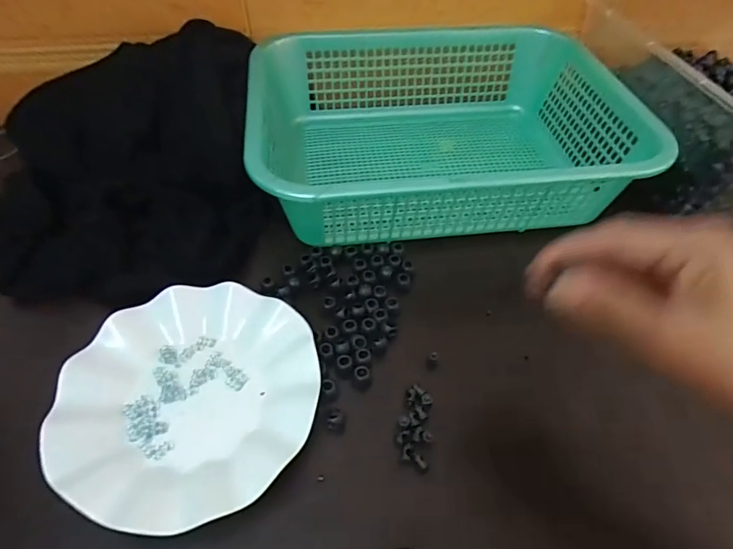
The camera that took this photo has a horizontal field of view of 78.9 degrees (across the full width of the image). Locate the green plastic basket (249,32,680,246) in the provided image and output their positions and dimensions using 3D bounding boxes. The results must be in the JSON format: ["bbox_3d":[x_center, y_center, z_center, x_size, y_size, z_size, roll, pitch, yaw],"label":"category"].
[{"bbox_3d":[0.072,-0.162,0.489,0.387,0.089,0.293,-8,53,-9],"label":"green plastic basket"}]

